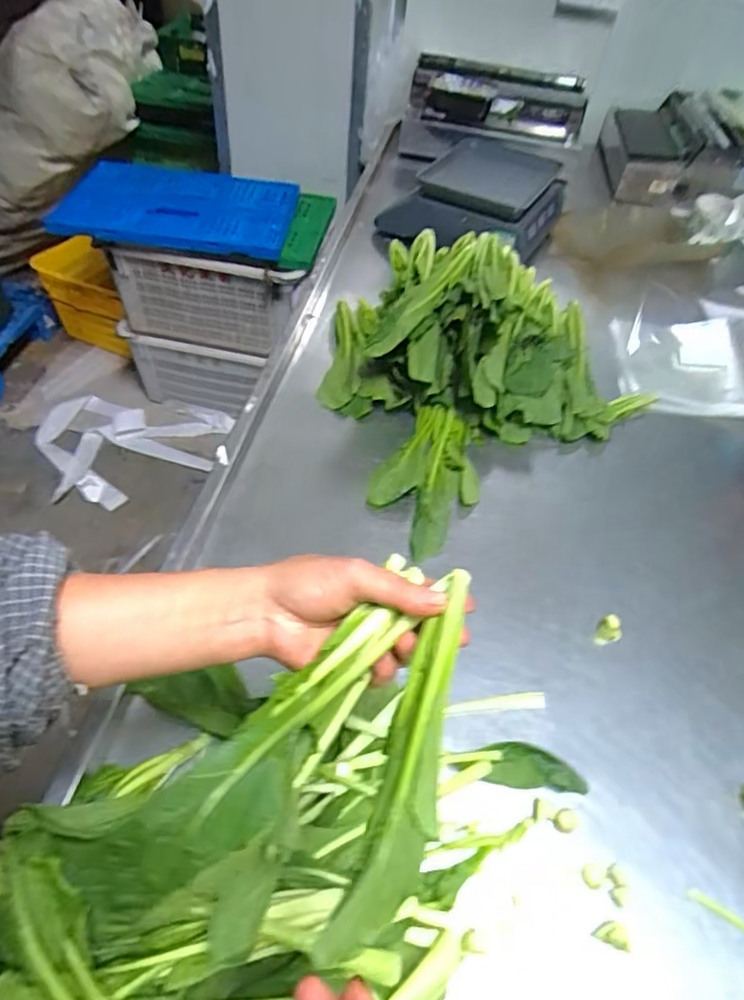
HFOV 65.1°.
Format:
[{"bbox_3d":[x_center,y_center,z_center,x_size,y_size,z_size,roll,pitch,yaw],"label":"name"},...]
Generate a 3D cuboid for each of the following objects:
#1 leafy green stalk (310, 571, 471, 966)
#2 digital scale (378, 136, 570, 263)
[{"bbox_3d":[0.025,0.120,0.308,0.032,0.027,0.210,16,44,7],"label":"leafy green stalk"},{"bbox_3d":[0.244,-0.656,1.297,0.318,0.139,0.367,32,53,20],"label":"digital scale"}]

